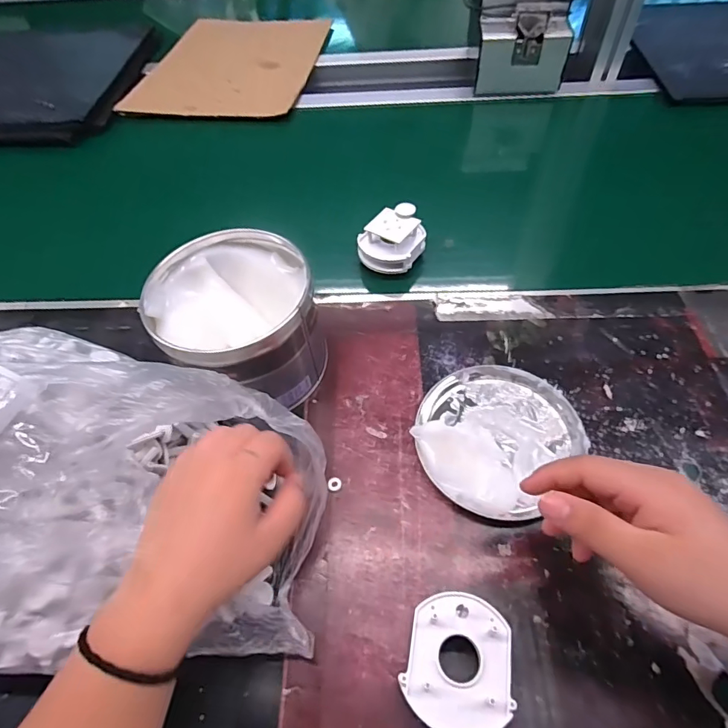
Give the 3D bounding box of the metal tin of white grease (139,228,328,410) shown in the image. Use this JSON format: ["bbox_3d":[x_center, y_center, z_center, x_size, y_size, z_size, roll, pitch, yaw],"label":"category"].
[{"bbox_3d":[-0.100,-0.039,0.397,0.129,0.097,0.111,7,56,7],"label":"metal tin of white grease"}]

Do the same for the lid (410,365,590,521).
[{"bbox_3d":[0.102,0.051,0.365,0.116,0.030,0.125,-1,56,2],"label":"lid"}]

